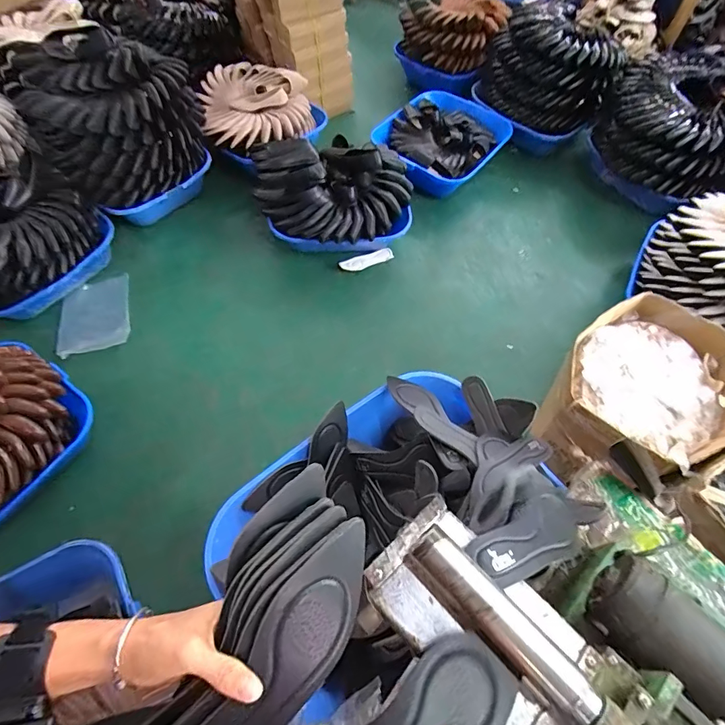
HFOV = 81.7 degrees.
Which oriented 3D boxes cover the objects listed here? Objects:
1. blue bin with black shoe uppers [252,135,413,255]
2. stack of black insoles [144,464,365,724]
[{"bbox_3d":[-0.101,-0.682,1.680,0.612,0.334,0.459,-12,62,-7],"label":"blue bin with black shoe uppers"},{"bbox_3d":[-0.071,0.210,0.320,0.101,0.046,0.239,25,81,13],"label":"stack of black insoles"}]

